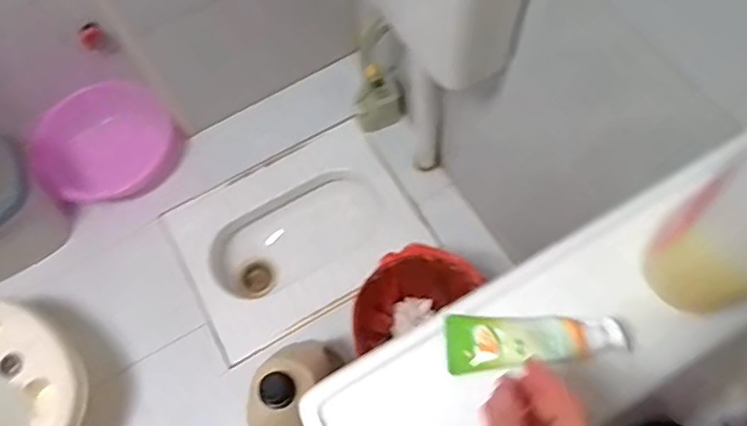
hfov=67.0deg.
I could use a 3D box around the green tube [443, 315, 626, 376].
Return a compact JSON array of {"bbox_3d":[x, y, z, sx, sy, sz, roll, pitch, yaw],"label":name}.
[{"bbox_3d":[0.121,0.096,0.427,0.129,0.022,0.040,-6,63,8],"label":"green tube"}]

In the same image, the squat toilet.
[{"bbox_3d":[-0.195,0.071,1.496,0.590,0.192,0.441,-27,68,-10],"label":"squat toilet"}]

